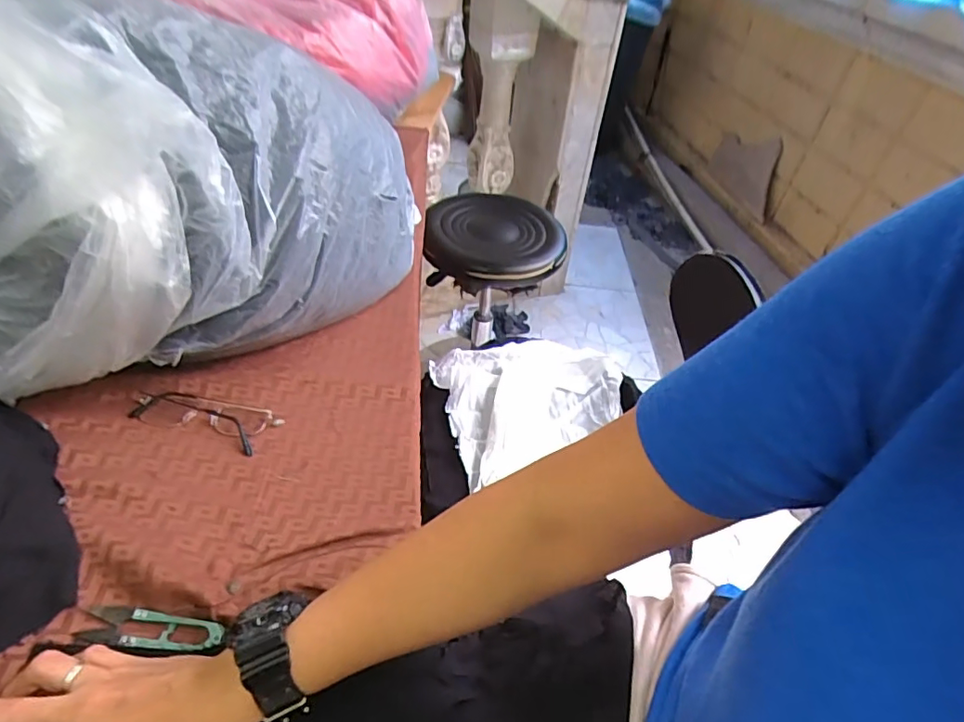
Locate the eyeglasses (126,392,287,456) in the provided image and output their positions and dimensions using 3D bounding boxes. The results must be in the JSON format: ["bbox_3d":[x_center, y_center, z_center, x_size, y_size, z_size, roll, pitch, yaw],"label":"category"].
[{"bbox_3d":[-0.268,0.050,0.518,0.134,0.018,0.050,15,42,8],"label":"eyeglasses"}]

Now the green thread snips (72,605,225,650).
[{"bbox_3d":[-0.234,0.190,0.382,0.101,0.010,0.024,7,42,0],"label":"green thread snips"}]

